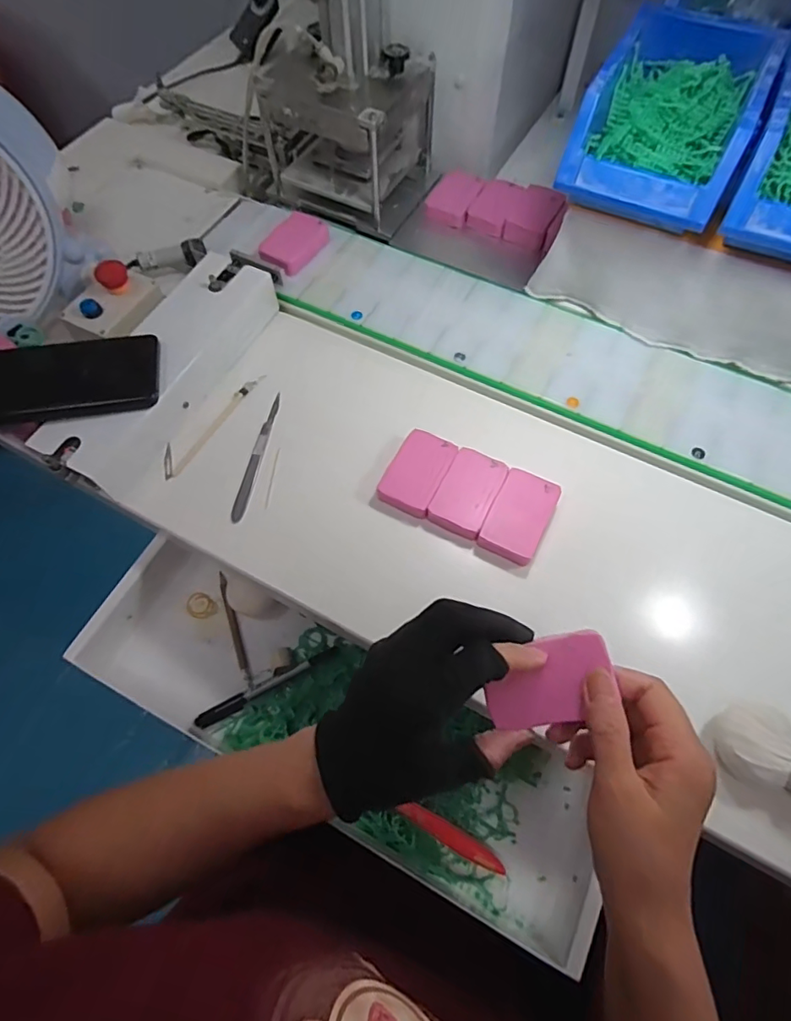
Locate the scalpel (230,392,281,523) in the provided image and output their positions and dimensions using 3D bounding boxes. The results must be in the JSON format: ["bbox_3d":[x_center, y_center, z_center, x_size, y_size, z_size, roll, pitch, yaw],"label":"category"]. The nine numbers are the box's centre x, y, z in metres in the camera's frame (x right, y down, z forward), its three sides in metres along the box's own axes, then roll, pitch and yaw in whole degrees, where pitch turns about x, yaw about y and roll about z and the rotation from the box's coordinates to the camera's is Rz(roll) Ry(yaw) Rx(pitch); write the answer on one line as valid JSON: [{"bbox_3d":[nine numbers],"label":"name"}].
[{"bbox_3d":[-0.123,-0.049,0.472,0.012,0.004,0.130,10,64,5],"label":"scalpel"}]

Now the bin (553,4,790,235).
[{"bbox_3d":[0.225,-0.322,0.435,0.123,0.071,0.184,26,67,12],"label":"bin"}]

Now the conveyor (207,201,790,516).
[{"bbox_3d":[0.190,-0.131,0.510,0.866,0.030,0.136,26,66,12],"label":"conveyor"}]

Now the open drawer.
[{"bbox_3d":[-0.048,0.179,0.453,0.447,0.071,0.175,25,66,12],"label":"open drawer"}]

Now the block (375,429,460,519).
[{"bbox_3d":[0.019,-0.030,0.454,0.046,0.022,0.072,24,66,12],"label":"block"}]

